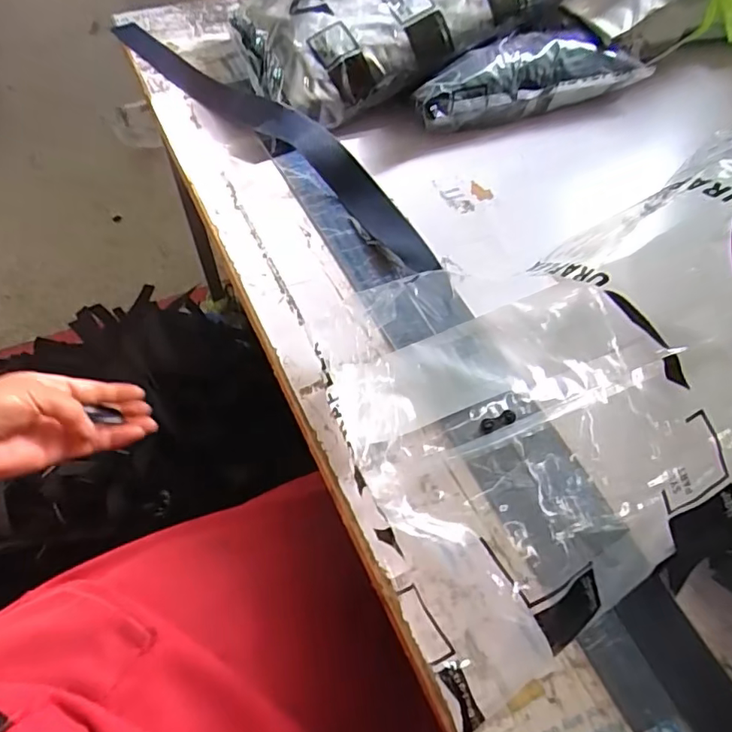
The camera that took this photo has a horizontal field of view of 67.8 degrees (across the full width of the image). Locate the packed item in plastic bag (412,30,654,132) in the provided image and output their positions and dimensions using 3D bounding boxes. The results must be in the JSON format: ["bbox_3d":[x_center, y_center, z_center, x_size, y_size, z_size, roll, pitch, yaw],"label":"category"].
[{"bbox_3d":[0.187,-0.321,0.618,0.287,0.076,0.060,-18,58,-13],"label":"packed item in plastic bag"}]

